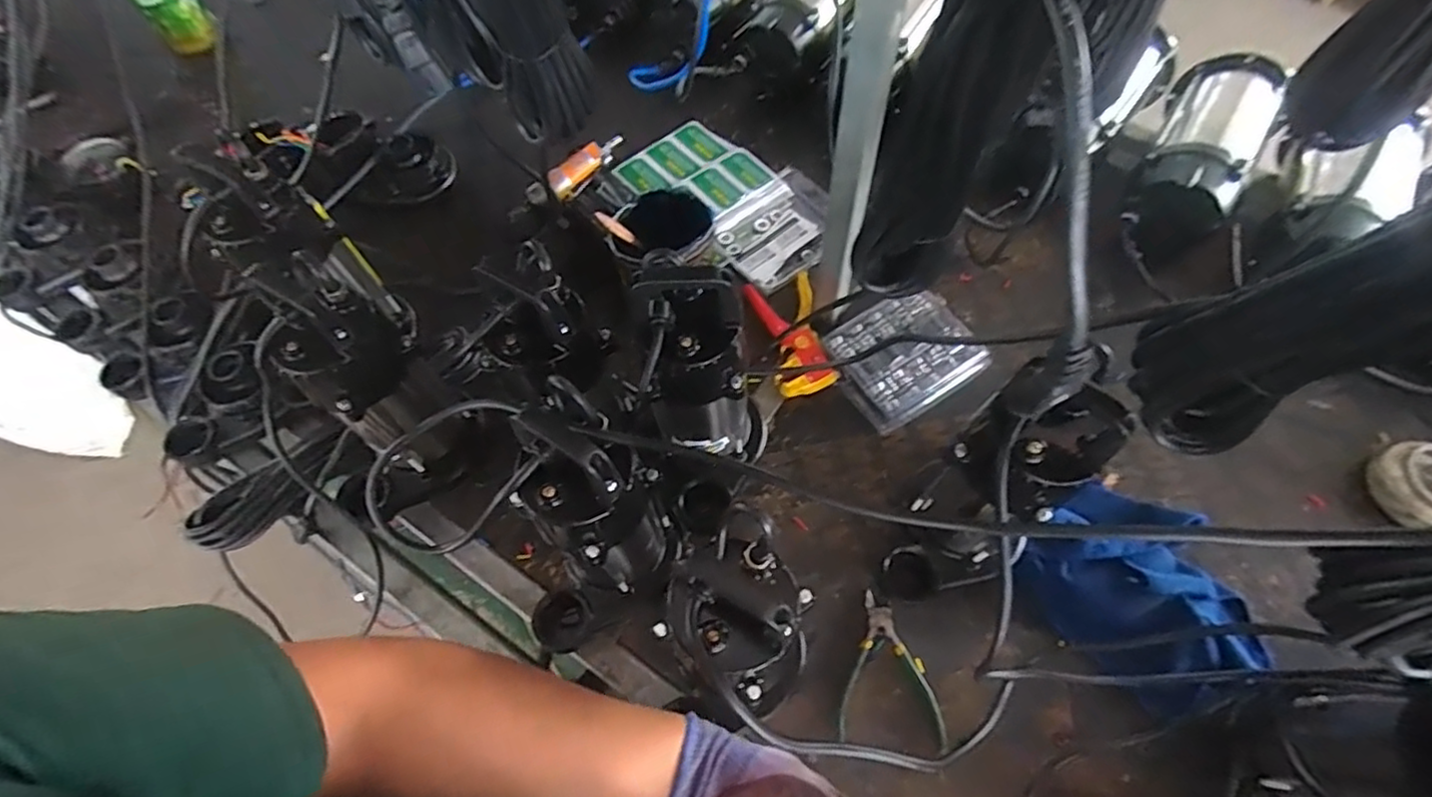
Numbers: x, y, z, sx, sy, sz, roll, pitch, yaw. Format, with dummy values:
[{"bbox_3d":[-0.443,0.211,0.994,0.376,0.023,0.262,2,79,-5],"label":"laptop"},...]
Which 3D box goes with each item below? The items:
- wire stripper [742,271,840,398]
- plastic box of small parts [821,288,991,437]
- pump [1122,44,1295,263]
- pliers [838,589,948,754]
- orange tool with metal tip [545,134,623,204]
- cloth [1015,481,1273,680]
[{"bbox_3d":[0.096,-0.082,0.793,0.084,0.043,0.157,-16,63,-6],"label":"wire stripper"},{"bbox_3d":[0.234,-0.058,0.780,0.185,0.037,0.142,-28,65,-12],"label":"plastic box of small parts"},{"bbox_3d":[0.612,-0.302,0.829,0.118,0.104,0.323,32,68,17],"label":"pump"},{"bbox_3d":[0.170,0.263,0.630,0.096,0.010,0.137,4,63,4],"label":"pliers"},{"bbox_3d":[-0.187,-0.339,0.922,0.033,0.025,0.127,33,69,17],"label":"orange tool with metal tip"},{"bbox_3d":[0.423,0.185,0.628,0.180,0.070,0.207,-31,66,-13],"label":"cloth"}]

